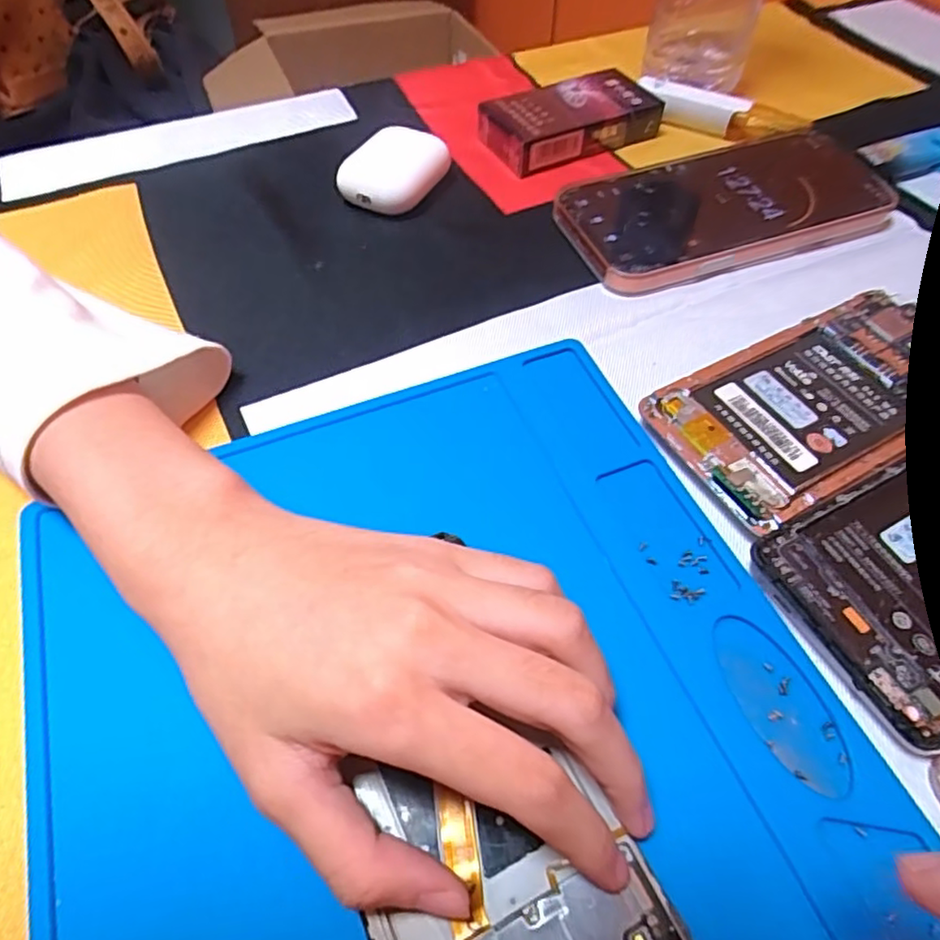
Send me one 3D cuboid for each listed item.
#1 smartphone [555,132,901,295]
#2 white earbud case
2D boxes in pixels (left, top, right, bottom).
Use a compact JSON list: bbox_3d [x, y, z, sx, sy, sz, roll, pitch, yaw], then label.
[{"bbox_3d":[0.136,-0.141,0.336,0.173,0.011,0.088,-16,57,-10],"label":"smartphone"},{"bbox_3d":[-0.041,-0.161,0.348,0.037,0.022,0.057,30,60,19],"label":"white earbud case"}]

